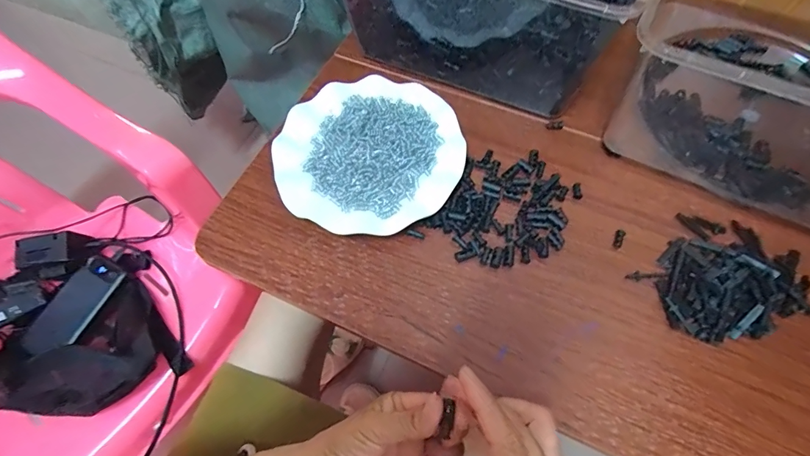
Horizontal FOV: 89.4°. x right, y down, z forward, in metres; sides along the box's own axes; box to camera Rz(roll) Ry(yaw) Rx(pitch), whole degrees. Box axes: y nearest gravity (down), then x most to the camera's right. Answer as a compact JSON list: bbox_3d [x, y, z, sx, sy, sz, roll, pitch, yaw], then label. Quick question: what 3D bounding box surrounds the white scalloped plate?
[{"bbox_3d":[-0.035,-0.074,0.417,0.179,0.027,0.178,-1,65,1],"label":"white scalloped plate"}]

